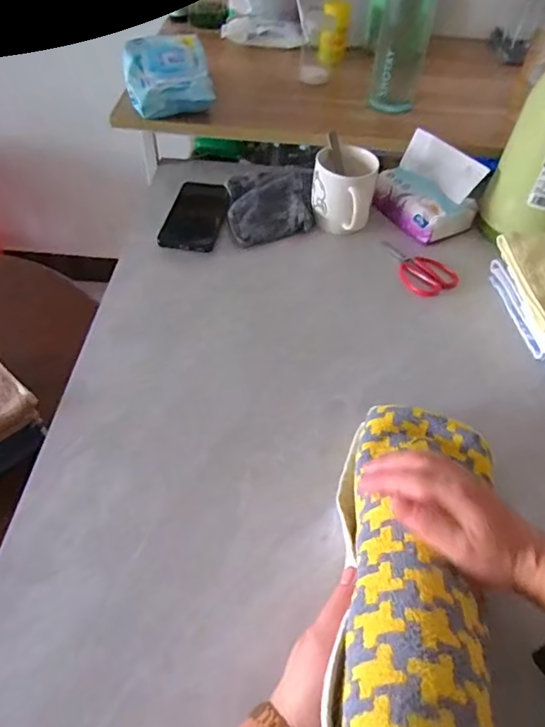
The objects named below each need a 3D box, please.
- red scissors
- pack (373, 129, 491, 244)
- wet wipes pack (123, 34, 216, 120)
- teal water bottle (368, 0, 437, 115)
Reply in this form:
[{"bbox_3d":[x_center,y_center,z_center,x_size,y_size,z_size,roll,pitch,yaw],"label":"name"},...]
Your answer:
[{"bbox_3d":[0.198,-0.132,0.692,0.069,0.015,0.107,-17,52,-18],"label":"red scissors"},{"bbox_3d":[0.220,-0.254,0.729,0.086,0.104,0.133,-25,54,-24],"label":"pack"},{"bbox_3d":[-0.160,-0.441,0.775,0.120,0.048,0.190,-7,49,-10],"label":"wet wipes pack"},{"bbox_3d":[0.186,-0.478,0.713,0.071,0.235,0.063,9,48,4],"label":"teal water bottle"}]

